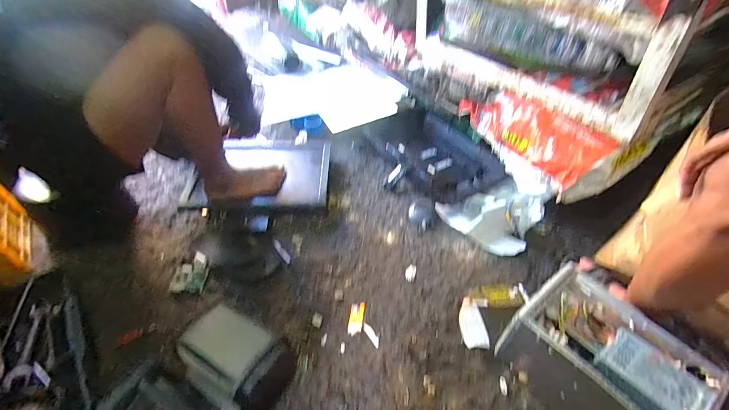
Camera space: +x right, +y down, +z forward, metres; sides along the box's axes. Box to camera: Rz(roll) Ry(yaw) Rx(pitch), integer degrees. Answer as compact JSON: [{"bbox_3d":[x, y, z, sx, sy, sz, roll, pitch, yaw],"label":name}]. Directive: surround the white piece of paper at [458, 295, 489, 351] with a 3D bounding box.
[{"bbox_3d":[0.254,0.278,0.823,0.061,0.021,0.117,-1,47,0],"label":"white piece of paper"}]

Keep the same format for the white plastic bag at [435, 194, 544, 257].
[{"bbox_3d":[0.374,0.011,1.018,0.245,0.083,0.216,35,56,28],"label":"white plastic bag"}]

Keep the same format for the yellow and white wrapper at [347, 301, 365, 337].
[{"bbox_3d":[-0.020,0.277,0.856,0.033,0.004,0.081,6,47,6],"label":"yellow and white wrapper"}]

